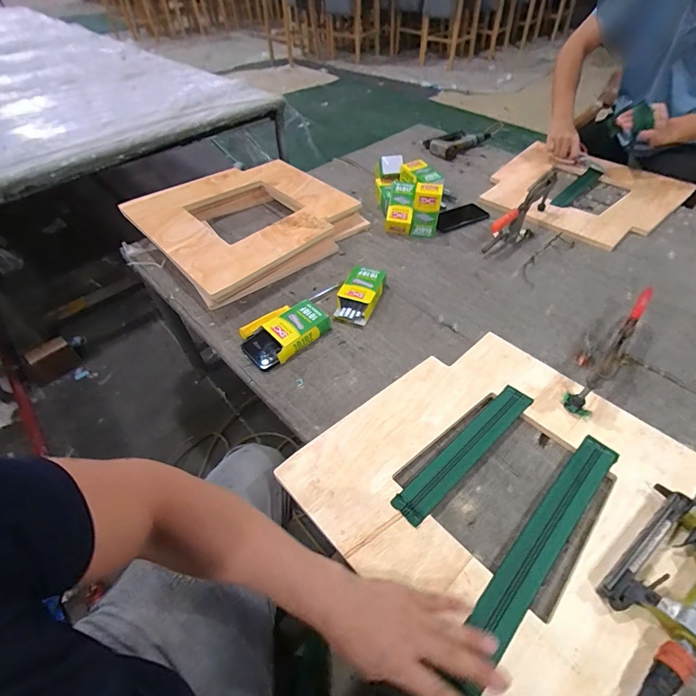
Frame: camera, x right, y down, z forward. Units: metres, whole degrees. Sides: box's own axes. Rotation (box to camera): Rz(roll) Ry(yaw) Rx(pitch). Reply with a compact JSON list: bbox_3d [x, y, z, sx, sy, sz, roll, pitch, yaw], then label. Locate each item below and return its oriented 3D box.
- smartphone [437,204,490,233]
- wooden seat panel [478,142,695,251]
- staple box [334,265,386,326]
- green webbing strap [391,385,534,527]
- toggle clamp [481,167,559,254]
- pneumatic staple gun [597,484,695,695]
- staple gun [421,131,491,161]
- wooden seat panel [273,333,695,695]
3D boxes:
[{"bbox_3d":[0.303,-0.356,1.031,0.165,0.007,0.088,-21,51,-16],"label":"smartphone"},{"bbox_3d":[0.670,-0.465,1.109,0.469,0.026,0.472,-37,57,-27],"label":"wooden seat panel"},{"bbox_3d":[0.026,-0.118,0.816,0.081,0.039,0.142,19,52,18],"label":"staple box"},{"bbox_3d":[0.182,0.151,0.578,0.287,0.006,0.046,-35,56,-26],"label":"green webbing strap"},{"bbox_3d":[0.436,-0.326,0.948,0.264,0.119,0.045,-44,59,-15],"label":"toggle clamp"},{"bbox_3d":[0.381,0.283,0.427,0.248,0.049,0.132,-35,56,-26],"label":"pneumatic staple gun"},{"bbox_3d":[0.384,-0.746,1.360,0.236,0.046,0.148,-34,56,-25],"label":"staple gun"},{"bbox_3d":[0.225,0.190,0.535,0.461,0.019,0.462,-35,56,-26],"label":"wooden seat panel"}]

